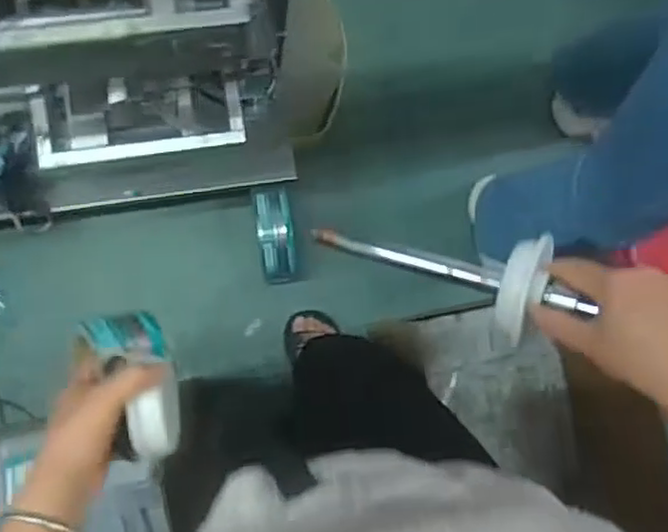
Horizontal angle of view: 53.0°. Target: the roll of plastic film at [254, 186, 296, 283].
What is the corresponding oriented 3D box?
[{"bbox_3d":[-0.111,-0.059,1.261,0.065,0.158,0.171,-8,85,-8],"label":"roll of plastic film"}]

